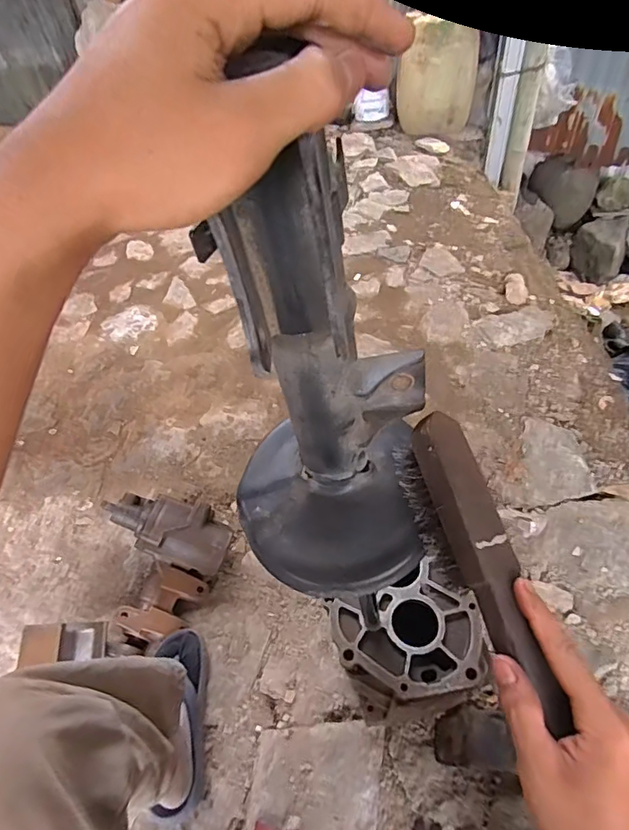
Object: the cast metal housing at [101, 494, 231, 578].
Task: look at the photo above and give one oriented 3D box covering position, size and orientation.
[{"bbox_3d":[-0.274,0.217,0.951,0.229,0.089,0.107,23,54,0],"label":"cast metal housing"}]

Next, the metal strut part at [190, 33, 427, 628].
[{"bbox_3d":[0.004,-0.007,0.306,0.138,0.283,0.117,-9,48,0],"label":"metal strut part"}]

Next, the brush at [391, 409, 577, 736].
[{"bbox_3d":[0.109,0.096,0.336,0.044,0.043,0.192,-17,68,-9],"label":"brush"}]

